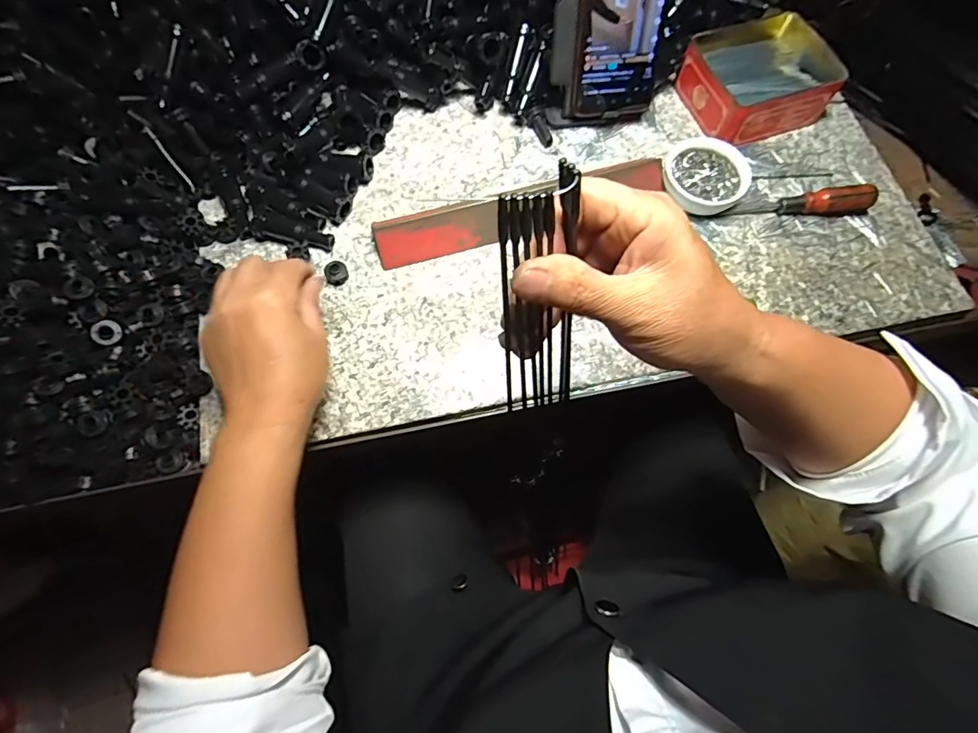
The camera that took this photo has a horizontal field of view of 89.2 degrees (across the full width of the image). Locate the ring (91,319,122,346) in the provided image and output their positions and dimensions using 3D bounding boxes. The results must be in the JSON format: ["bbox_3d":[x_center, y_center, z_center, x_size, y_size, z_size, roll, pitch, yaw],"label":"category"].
[{"bbox_3d":[-0.283,-0.025,0.367,0.018,0.005,0.019,5,81,-32],"label":"ring"}]

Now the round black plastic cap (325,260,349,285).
[{"bbox_3d":[-0.126,-0.078,0.411,0.017,0.011,0.019,-12,69,-5],"label":"round black plastic cap"}]

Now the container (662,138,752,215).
[{"bbox_3d":[0.191,-0.169,0.446,0.074,0.024,0.070,0,69,0],"label":"container"}]

